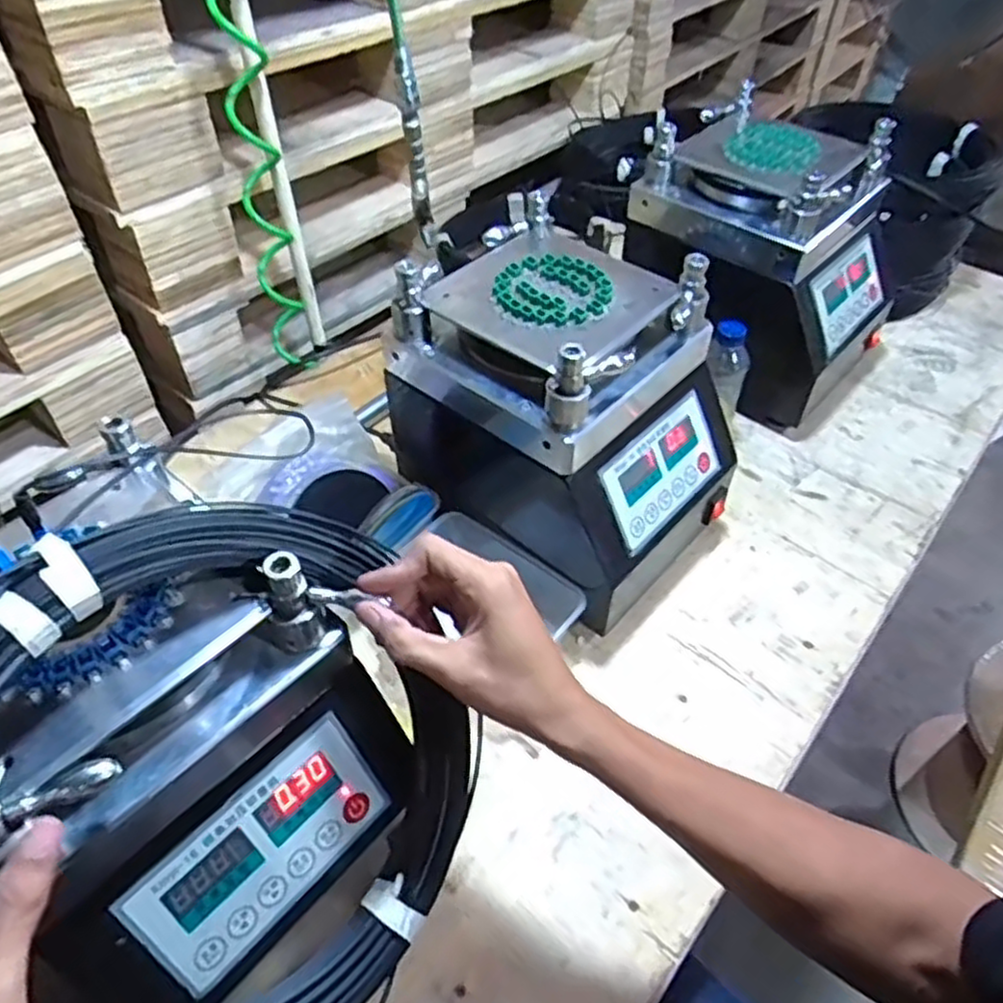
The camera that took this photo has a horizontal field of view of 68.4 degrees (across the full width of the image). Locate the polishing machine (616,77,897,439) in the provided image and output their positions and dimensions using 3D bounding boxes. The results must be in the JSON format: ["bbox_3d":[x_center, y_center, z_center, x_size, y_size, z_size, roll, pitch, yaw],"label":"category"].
[{"bbox_3d":[0.320,-0.296,0.927,0.296,0.293,0.283,34,56,26],"label":"polishing machine"}]

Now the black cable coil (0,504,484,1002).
[{"bbox_3d":[-0.146,0.153,0.413,0.277,0.304,0.041,-34,17,-34],"label":"black cable coil"}]

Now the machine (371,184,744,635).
[{"bbox_3d":[0.063,-0.076,0.725,0.278,0.283,0.224,37,57,27],"label":"machine"}]

